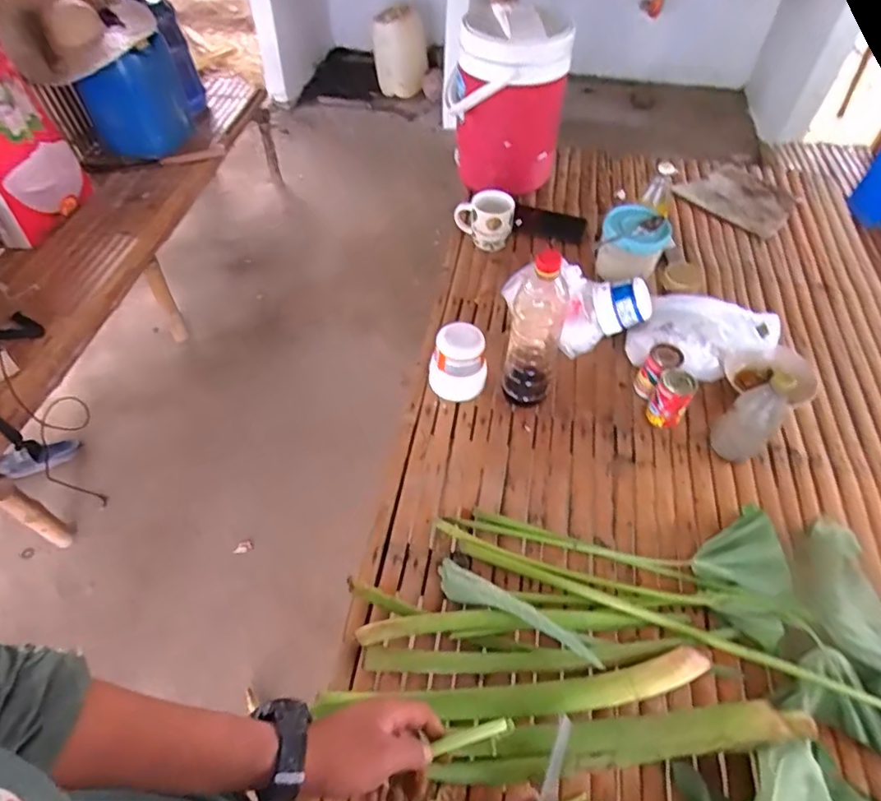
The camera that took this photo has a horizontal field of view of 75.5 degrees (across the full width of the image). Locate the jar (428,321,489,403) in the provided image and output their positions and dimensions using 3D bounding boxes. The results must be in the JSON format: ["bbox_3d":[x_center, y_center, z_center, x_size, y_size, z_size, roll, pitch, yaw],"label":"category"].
[{"bbox_3d":[0.031,-0.059,0.924,0.091,0.108,0.076,11,51,7],"label":"jar"}]

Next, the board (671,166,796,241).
[{"bbox_3d":[0.688,-0.462,1.304,0.198,0.012,0.232,-32,58,-25],"label":"board"}]

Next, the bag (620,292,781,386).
[{"bbox_3d":[0.429,-0.118,0.969,0.203,0.090,0.165,-13,52,-12],"label":"bag"}]

